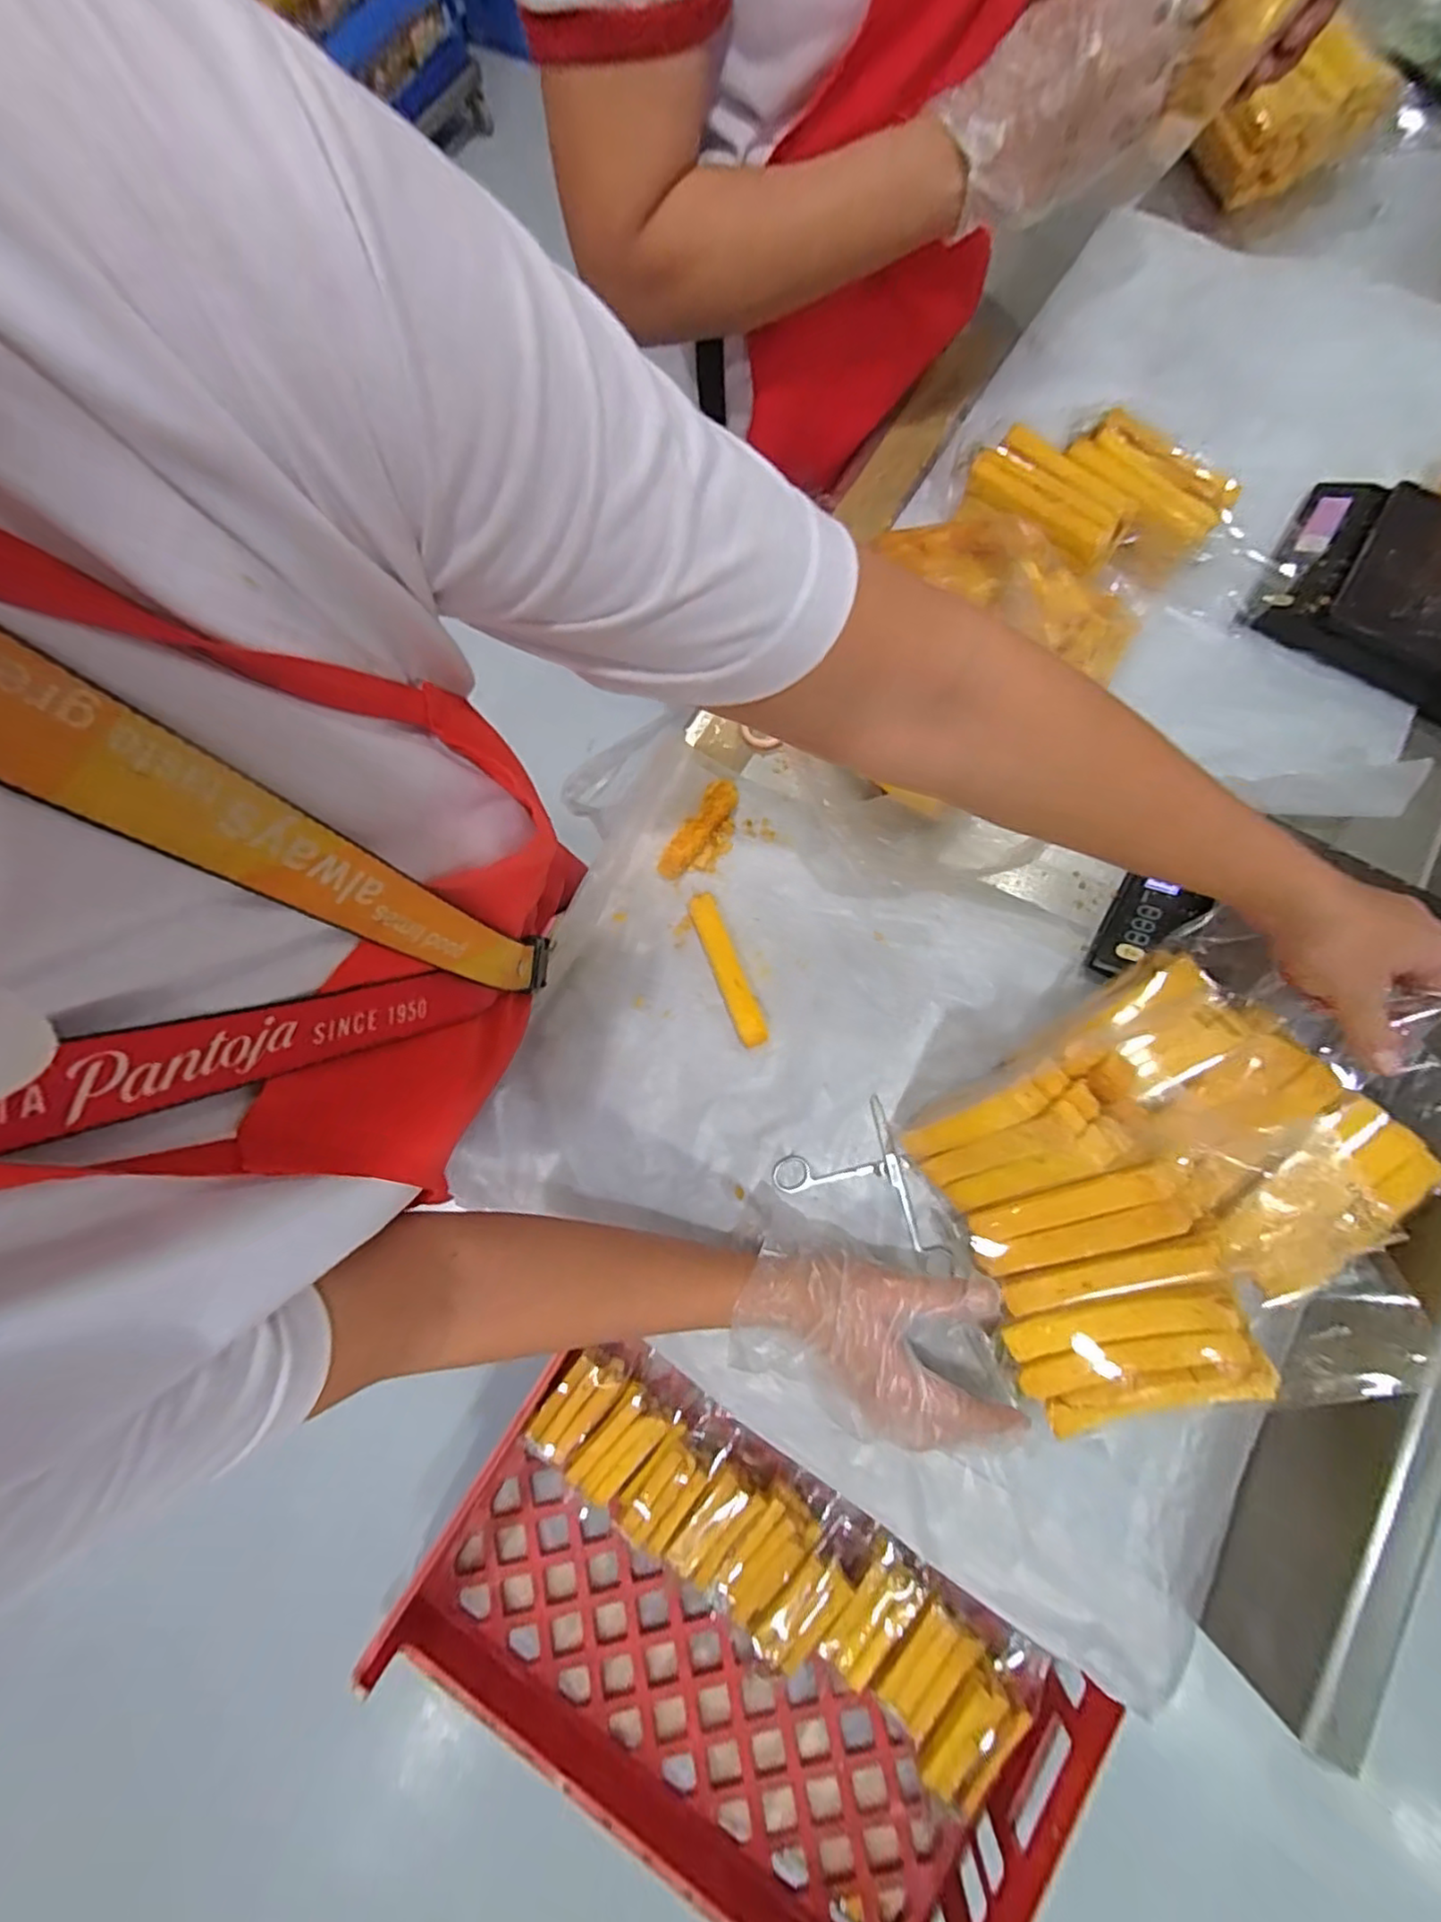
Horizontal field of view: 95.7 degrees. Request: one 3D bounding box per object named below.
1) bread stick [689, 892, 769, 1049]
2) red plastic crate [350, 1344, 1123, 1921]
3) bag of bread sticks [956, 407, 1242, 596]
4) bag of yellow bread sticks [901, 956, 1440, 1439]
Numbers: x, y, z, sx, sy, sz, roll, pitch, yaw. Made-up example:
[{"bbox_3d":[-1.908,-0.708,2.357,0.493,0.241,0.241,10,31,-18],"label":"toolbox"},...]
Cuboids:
[{"bbox_3d":[0.005,0.007,0.503,0.021,0.019,0.123,-21,78,-2],"label":"bread stick"},{"bbox_3d":[0.018,0.823,0.781,0.740,0.129,0.423,32,82,6],"label":"red plastic crate"},{"bbox_3d":[0.306,-0.378,0.547,0.186,0.059,0.130,32,81,9],"label":"bag of bread sticks"},{"bbox_3d":[0.291,0.118,0.405,0.312,0.107,0.204,-31,81,-5],"label":"bag of yellow bread sticks"}]

